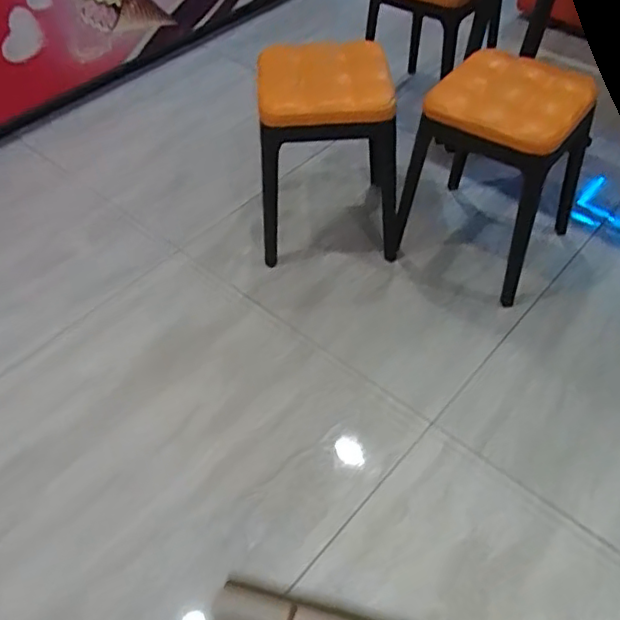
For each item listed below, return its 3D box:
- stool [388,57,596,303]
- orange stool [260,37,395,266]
[{"bbox_3d":[0.406,-0.305,1.379,0.342,0.430,0.322,26,55,22],"label":"stool"},{"bbox_3d":[0.031,-0.383,1.411,0.316,0.404,0.282,-5,49,-2],"label":"orange stool"}]

